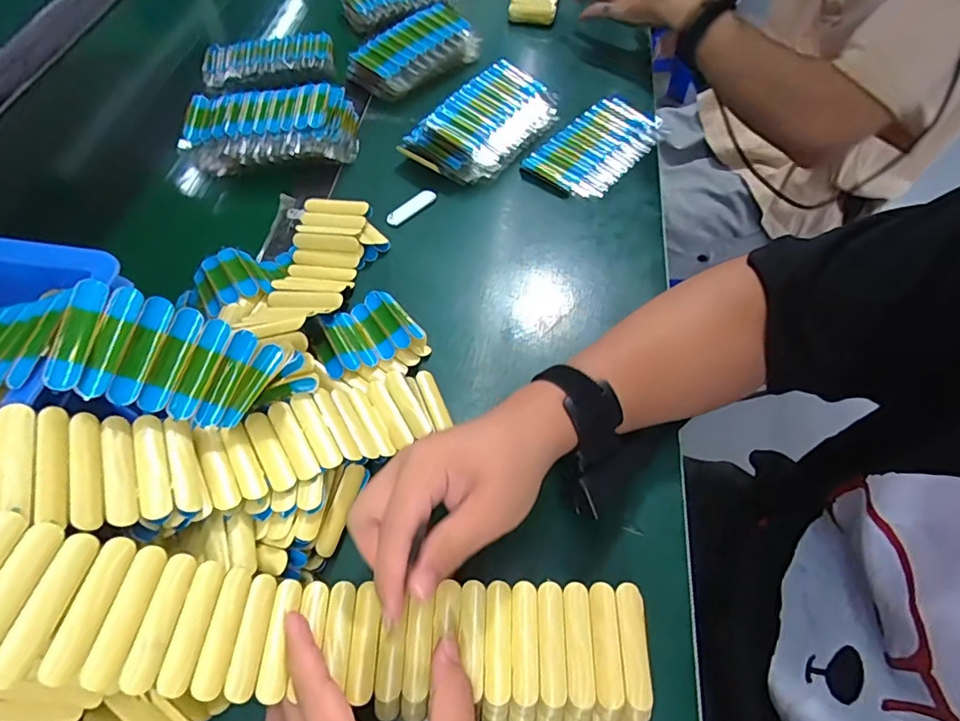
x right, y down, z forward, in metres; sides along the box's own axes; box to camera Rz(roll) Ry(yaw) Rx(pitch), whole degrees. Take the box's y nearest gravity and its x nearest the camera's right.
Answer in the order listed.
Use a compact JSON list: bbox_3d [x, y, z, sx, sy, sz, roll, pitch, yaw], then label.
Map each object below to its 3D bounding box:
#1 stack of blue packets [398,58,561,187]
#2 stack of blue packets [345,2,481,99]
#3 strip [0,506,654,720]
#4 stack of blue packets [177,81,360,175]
[{"bbox_3d":[0.007,-0.263,0.569,0.097,0.047,0.173,33,64,19],"label":"stack of blue packets"},{"bbox_3d":[-0.079,-0.384,0.643,0.092,0.049,0.161,38,66,21],"label":"stack of blue packets"},{"bbox_3d":[-0.157,0.125,0.270,0.502,0.098,0.081,16,58,-12],"label":"strip"},{"bbox_3d":[-0.226,-0.246,0.552,0.175,0.063,0.089,-3,58,-2],"label":"stack of blue packets"}]

